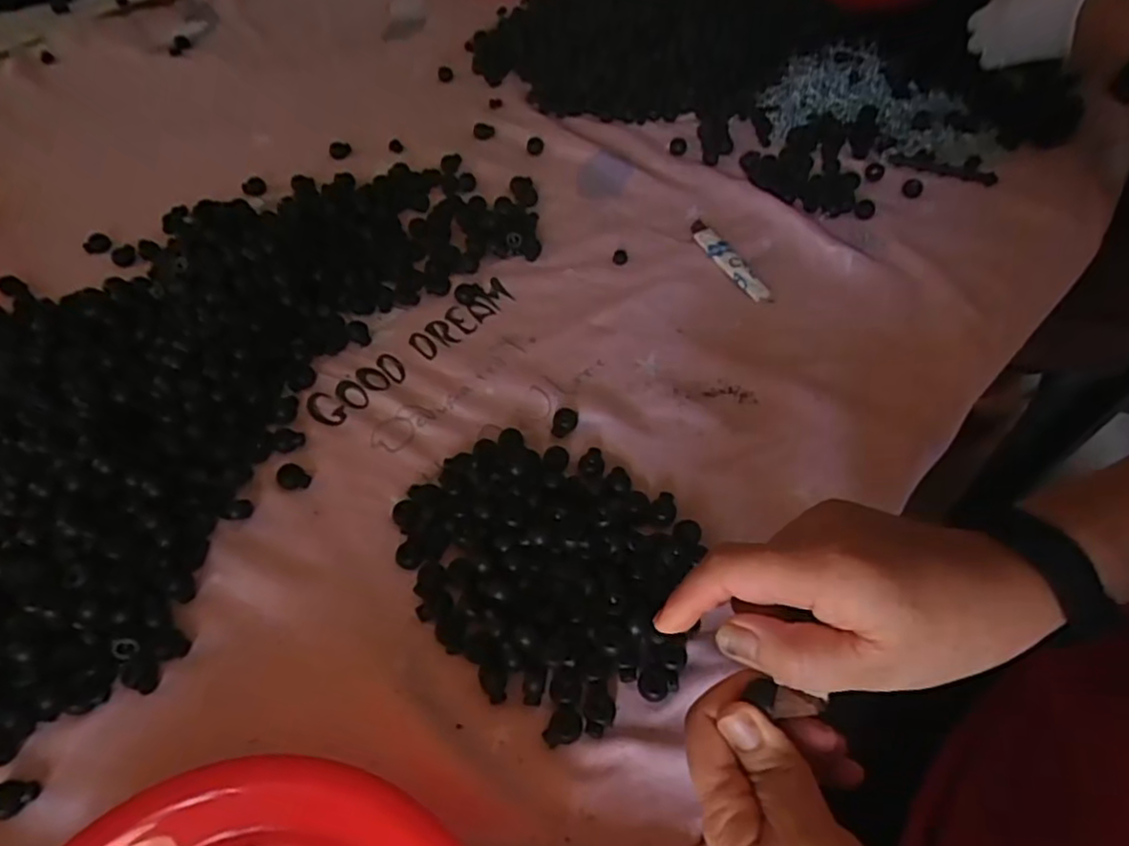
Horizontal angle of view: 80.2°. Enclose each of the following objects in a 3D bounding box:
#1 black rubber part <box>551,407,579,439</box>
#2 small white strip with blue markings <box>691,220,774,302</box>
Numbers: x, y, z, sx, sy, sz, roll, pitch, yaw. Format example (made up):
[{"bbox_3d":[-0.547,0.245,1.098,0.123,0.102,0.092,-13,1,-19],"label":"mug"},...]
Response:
[{"bbox_3d":[0.000,-0.001,0.500,0.018,0.008,0.025,7,54,6],"label":"black rubber part"},{"bbox_3d":[0.148,-0.145,0.603,0.017,0.014,0.107,-22,57,-15],"label":"small white strip with blue markings"}]

